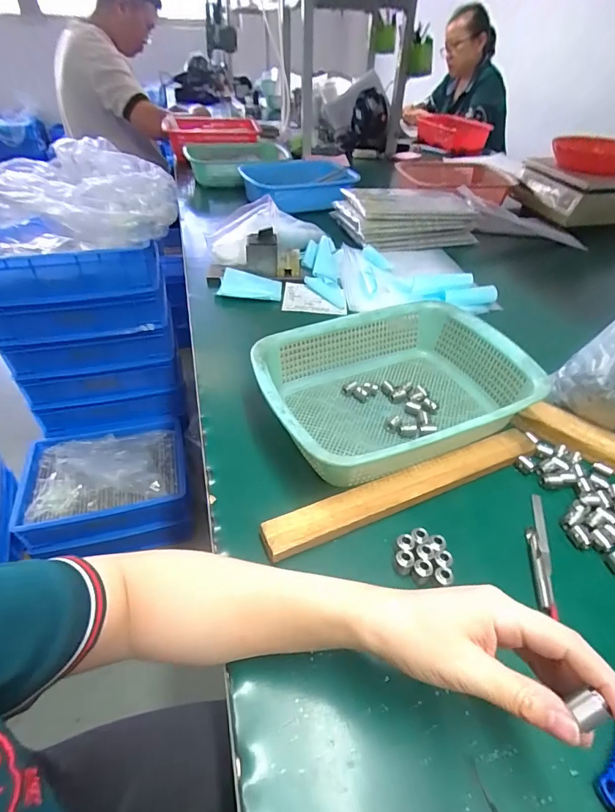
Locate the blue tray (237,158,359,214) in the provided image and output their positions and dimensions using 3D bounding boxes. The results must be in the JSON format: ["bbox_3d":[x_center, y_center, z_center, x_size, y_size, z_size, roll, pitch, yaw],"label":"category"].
[{"bbox_3d":[-0.026,-0.584,1.130,0.287,0.080,0.202,-7,43,-9],"label":"blue tray"}]

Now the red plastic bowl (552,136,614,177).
[{"bbox_3d":[0.723,-0.626,1.054,0.186,0.055,0.186,29,50,27],"label":"red plastic bowl"}]

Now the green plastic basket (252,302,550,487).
[{"bbox_3d":[0.098,-0.022,0.498,0.293,0.066,0.219,-14,46,-16],"label":"green plastic basket"}]

